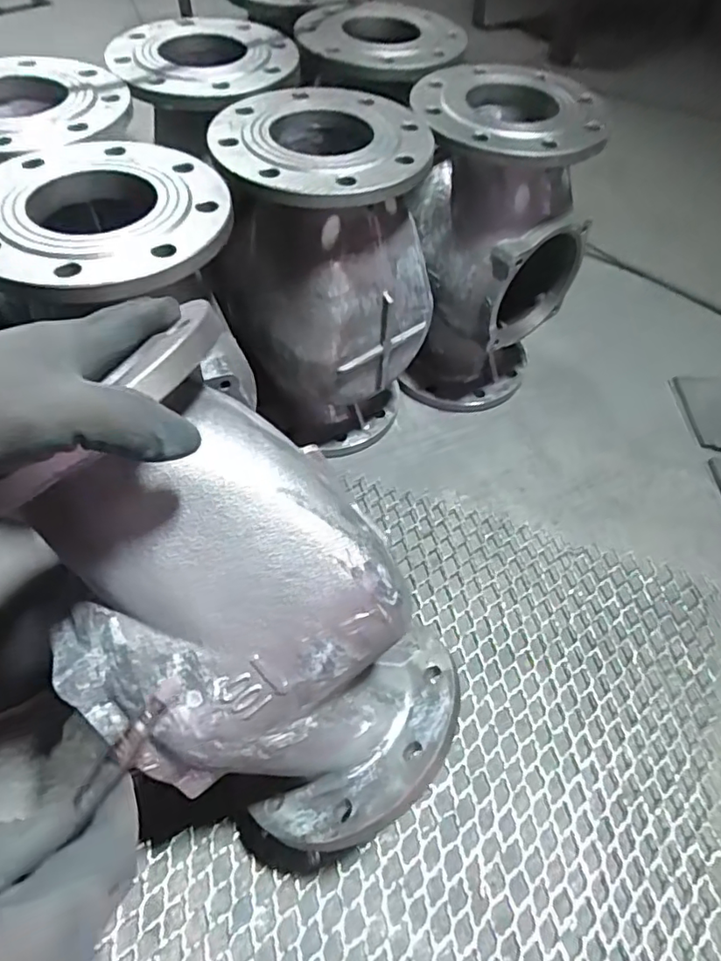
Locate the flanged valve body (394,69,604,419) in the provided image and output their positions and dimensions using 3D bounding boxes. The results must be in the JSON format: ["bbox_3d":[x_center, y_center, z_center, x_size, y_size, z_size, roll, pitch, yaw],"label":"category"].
[{"bbox_3d":[0.157,-0.284,0.773,0.223,0.373,0.206,21,55,11],"label":"flanged valve body"}]

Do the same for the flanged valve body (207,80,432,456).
[{"bbox_3d":[-0.040,-0.218,0.712,0.197,0.366,0.202,2,54,-3],"label":"flanged valve body"}]

